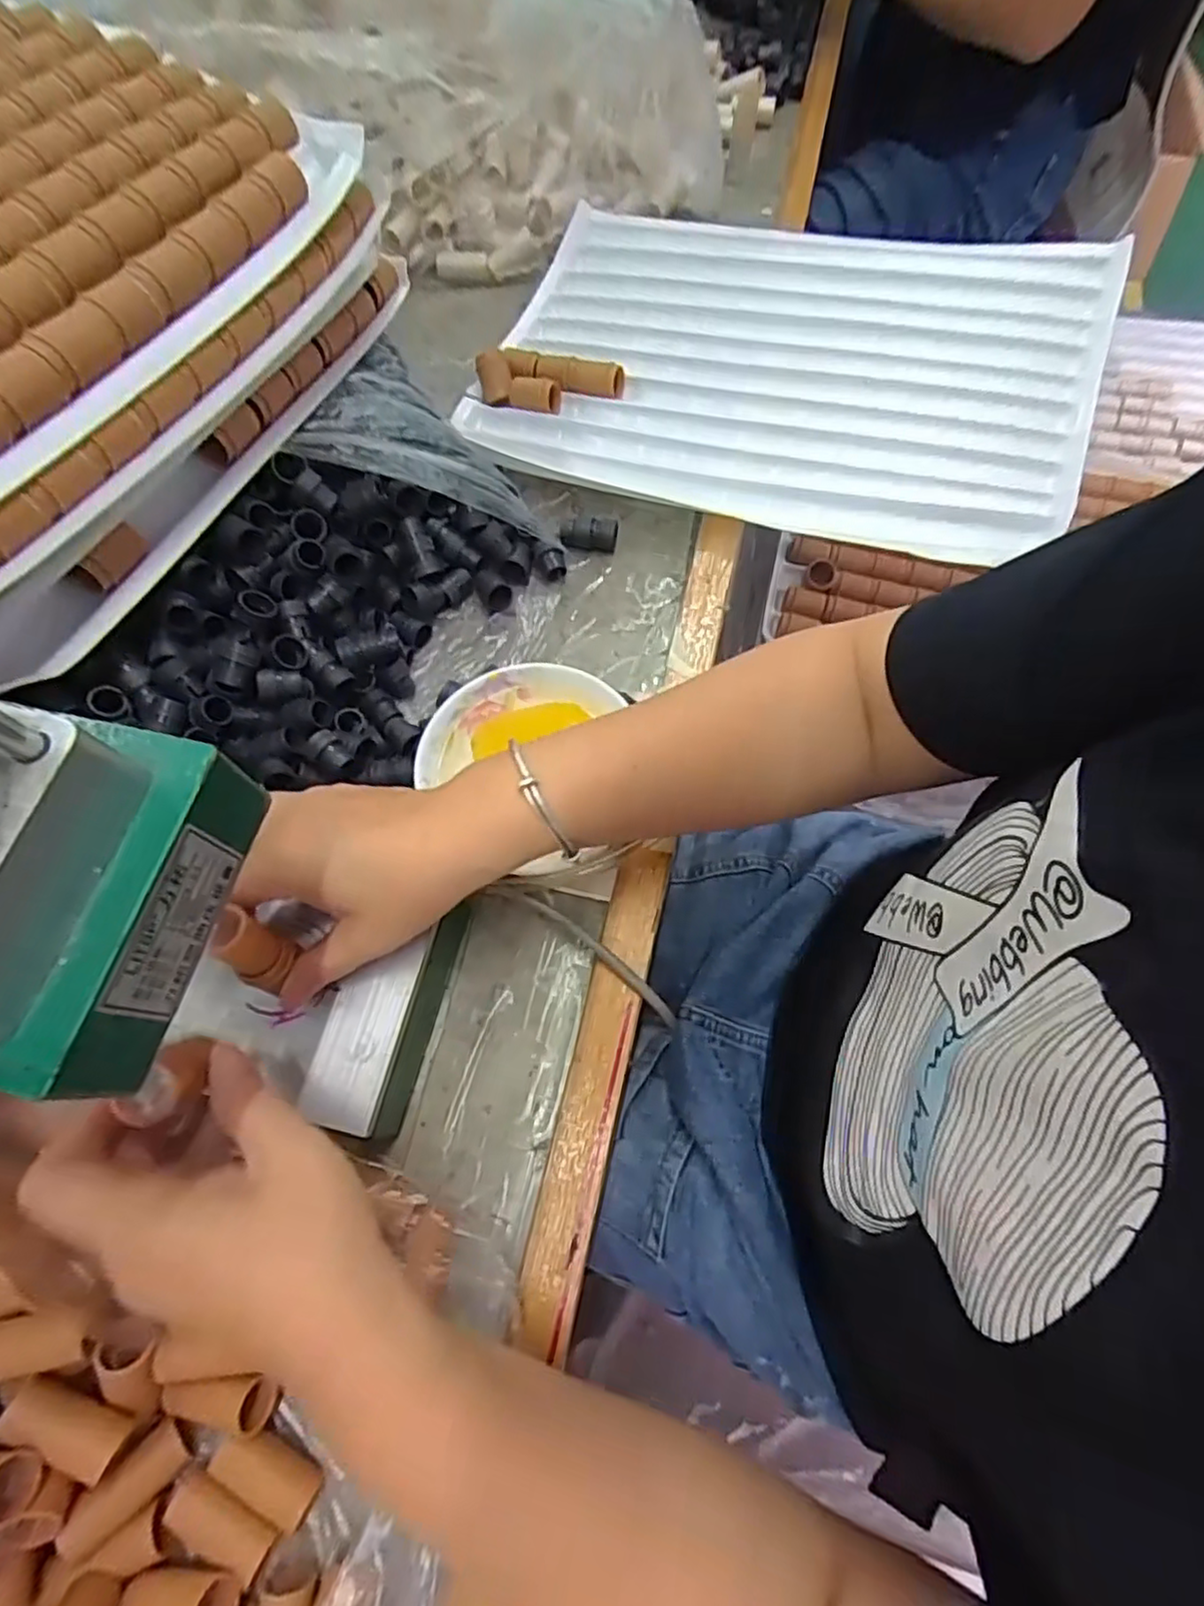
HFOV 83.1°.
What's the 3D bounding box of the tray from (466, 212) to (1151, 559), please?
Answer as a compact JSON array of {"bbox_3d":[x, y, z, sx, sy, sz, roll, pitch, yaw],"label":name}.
[{"bbox_3d":[0.130,-0.335,0.518,0.435,0.018,0.314,22,72,17],"label":"tray"}]

